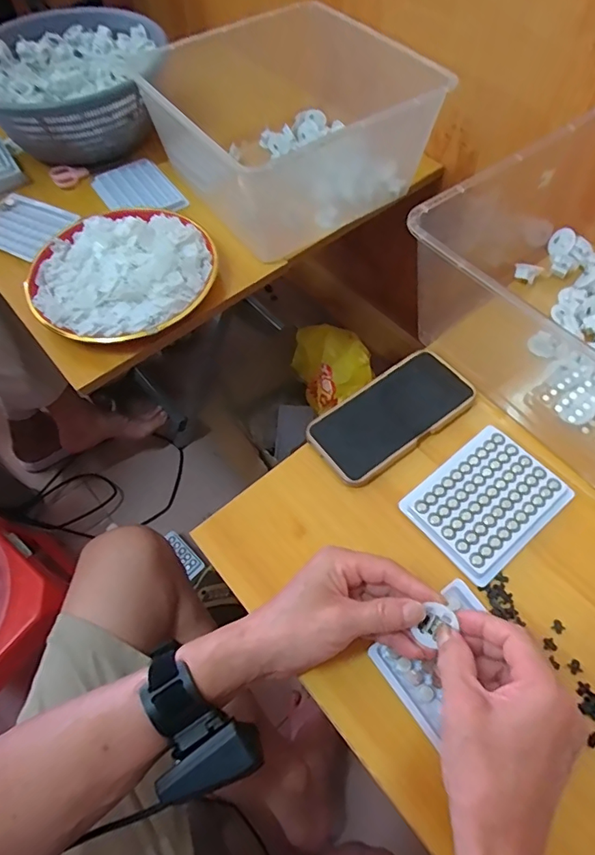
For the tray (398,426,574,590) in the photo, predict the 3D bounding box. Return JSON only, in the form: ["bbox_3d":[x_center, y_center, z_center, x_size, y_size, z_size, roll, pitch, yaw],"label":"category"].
[{"bbox_3d":[0.172,0.067,0.452,0.127,0.012,0.099,-37,65,-17],"label":"tray"}]

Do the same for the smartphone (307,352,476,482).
[{"bbox_3d":[0.096,-0.015,0.501,0.166,0.019,0.082,-34,64,-16],"label":"smartphone"}]

